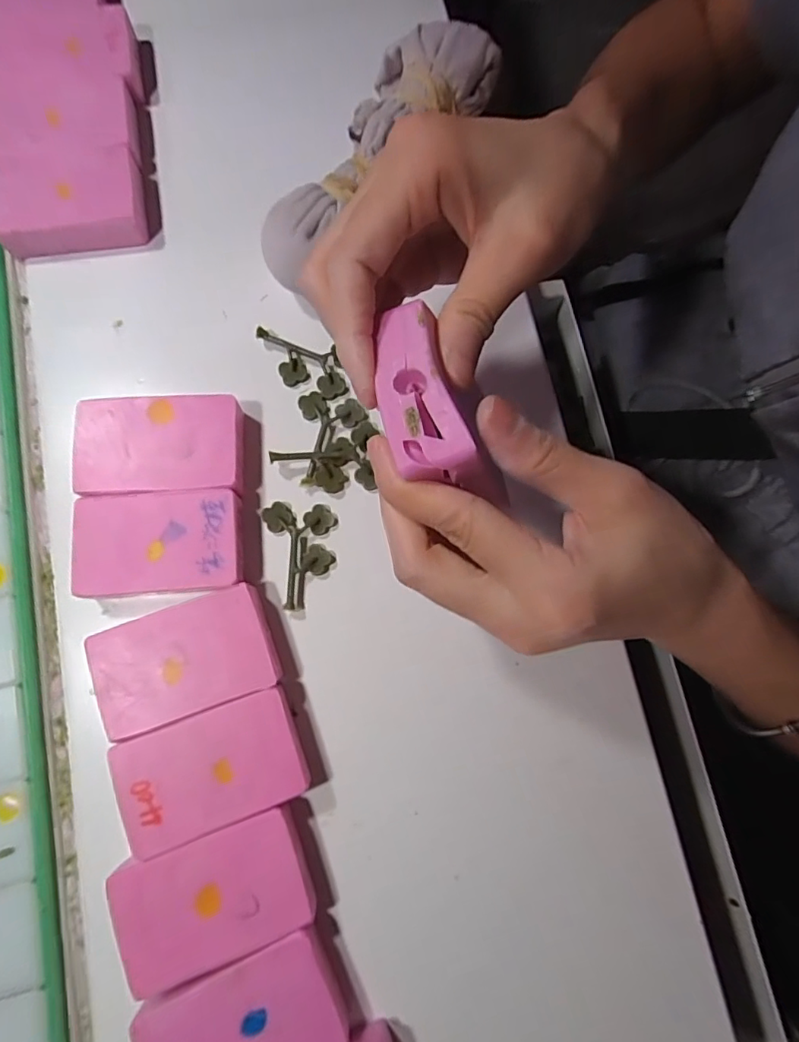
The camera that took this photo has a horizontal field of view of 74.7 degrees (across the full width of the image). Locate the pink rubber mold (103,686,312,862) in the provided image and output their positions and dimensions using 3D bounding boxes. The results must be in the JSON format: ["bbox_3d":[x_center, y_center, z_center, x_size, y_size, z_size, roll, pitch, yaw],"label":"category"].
[{"bbox_3d":[-0.076,0.101,0.216,0.070,0.018,0.044,-19,80,-4],"label":"pink rubber mold"}]

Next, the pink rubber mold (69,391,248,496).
[{"bbox_3d":[-0.109,-0.034,0.242,0.071,0.020,0.045,-3,79,-1],"label":"pink rubber mold"}]

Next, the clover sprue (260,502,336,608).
[{"bbox_3d":[-0.044,0.013,0.244,0.031,0.007,0.048,-14,80,-3],"label":"clover sprue"}]

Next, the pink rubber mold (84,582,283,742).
[{"bbox_3d":[-0.090,0.059,0.225,0.071,0.018,0.045,-19,80,-4],"label":"pink rubber mold"}]

